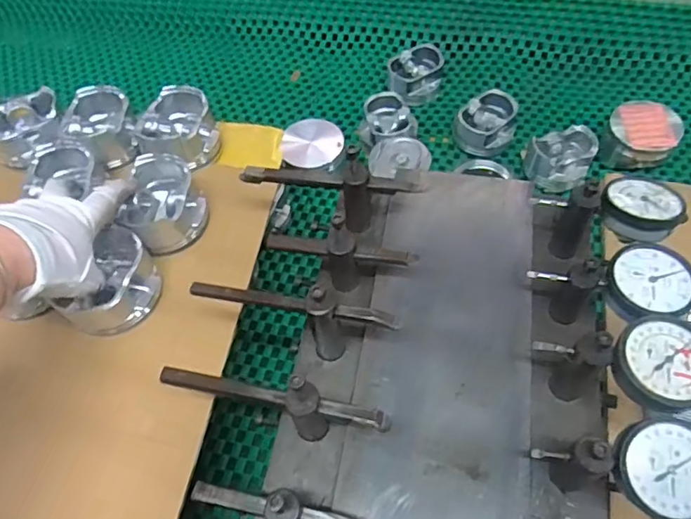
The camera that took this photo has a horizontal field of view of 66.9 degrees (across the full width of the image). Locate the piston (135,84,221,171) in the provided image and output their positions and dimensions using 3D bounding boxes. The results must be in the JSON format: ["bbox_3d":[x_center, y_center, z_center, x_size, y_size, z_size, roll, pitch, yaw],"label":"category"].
[{"bbox_3d":[-0.169,-0.134,0.536,0.072,0.045,0.083,9,59,9],"label":"piston"}]

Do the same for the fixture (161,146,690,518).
[{"bbox_3d":[0.050,0.080,0.345,0.327,0.087,0.423,11,58,10],"label":"fixture"}]

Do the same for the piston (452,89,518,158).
[{"bbox_3d":[0.179,-0.172,0.673,0.076,0.050,0.080,15,59,13],"label":"piston"}]

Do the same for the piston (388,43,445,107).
[{"bbox_3d":[0.101,-0.259,0.739,0.077,0.046,0.077,-1,57,2],"label":"piston"}]

